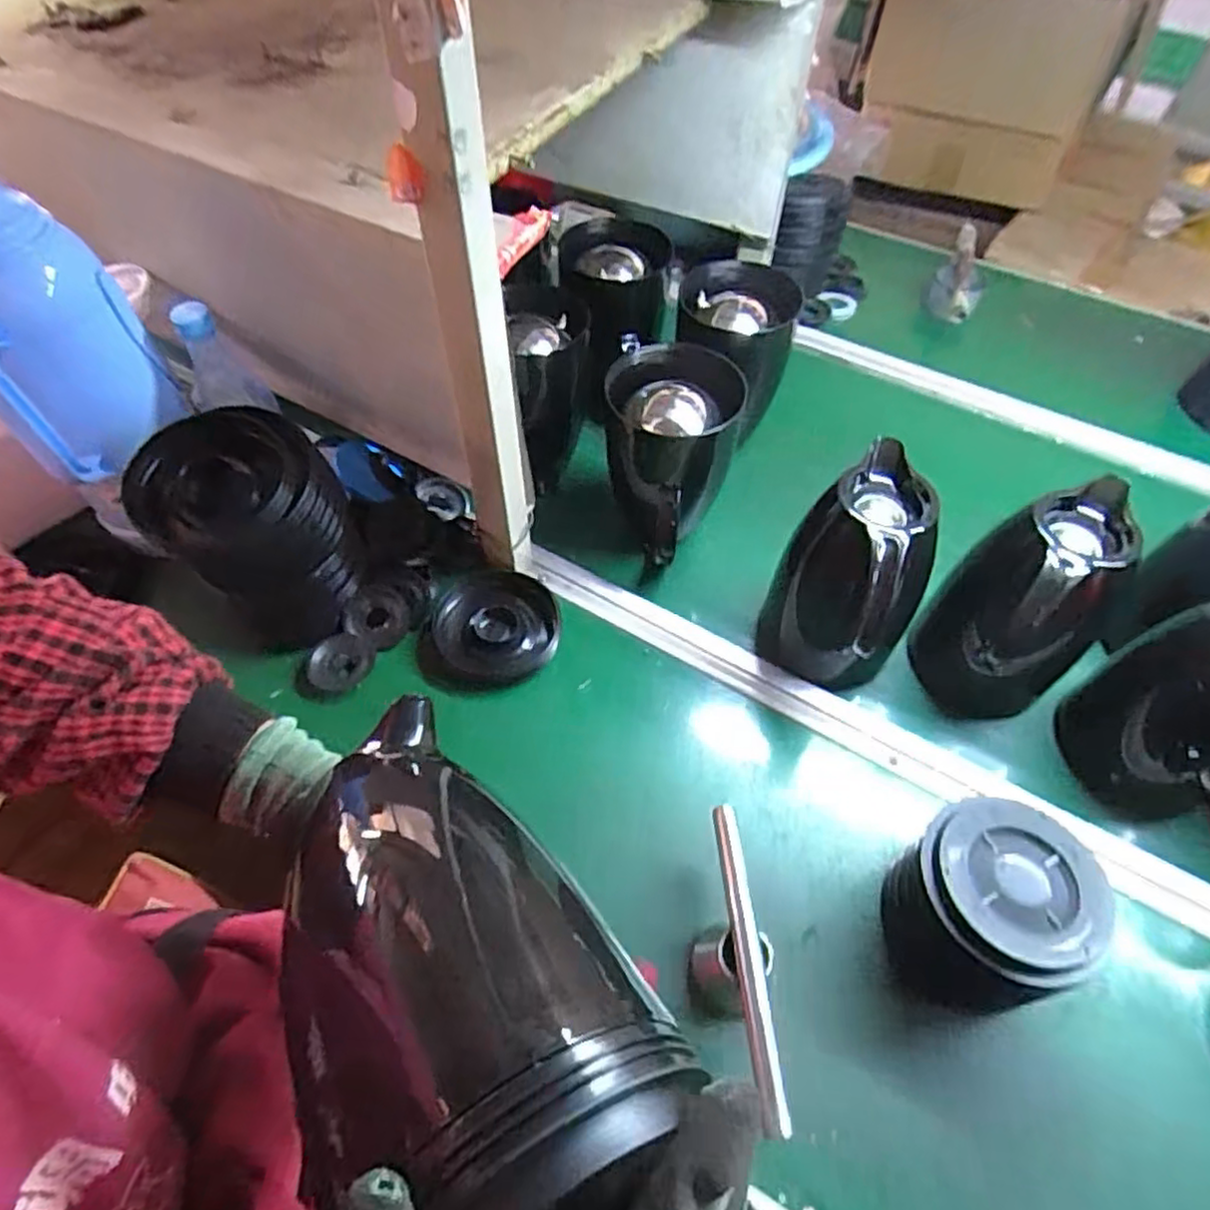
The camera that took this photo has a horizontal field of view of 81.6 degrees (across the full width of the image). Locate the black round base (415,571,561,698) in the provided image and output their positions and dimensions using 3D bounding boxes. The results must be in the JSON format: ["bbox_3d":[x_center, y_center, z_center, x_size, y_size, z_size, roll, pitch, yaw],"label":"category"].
[{"bbox_3d":[-0.111,0.027,0.680,0.117,0.025,0.136,20,55,13],"label":"black round base"}]

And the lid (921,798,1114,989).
[{"bbox_3d":[0.278,0.187,0.473,0.114,0.013,0.114,1,53,-1],"label":"lid"}]

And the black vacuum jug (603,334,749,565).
[{"bbox_3d":[0.059,-0.135,0.697,0.127,0.186,0.143,14,54,8],"label":"black vacuum jug"}]

